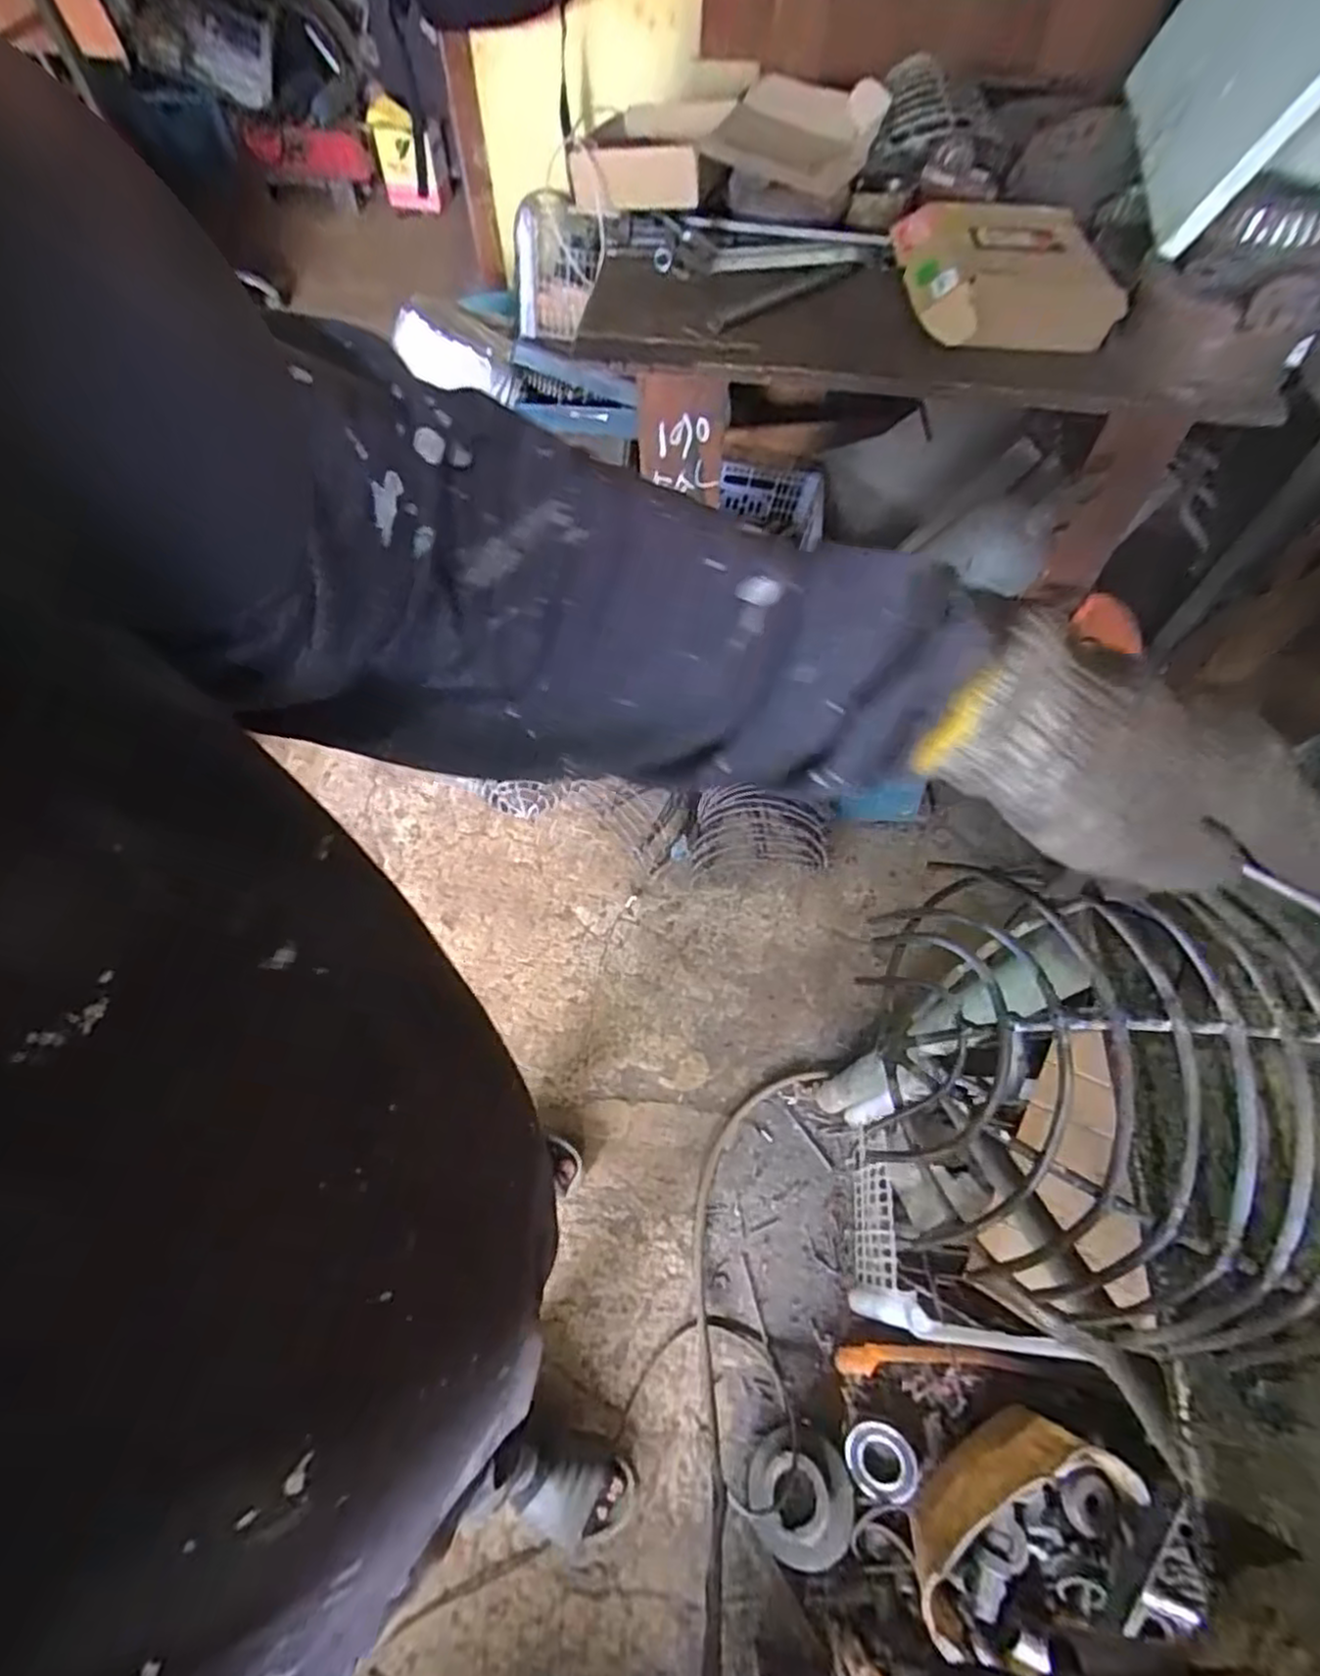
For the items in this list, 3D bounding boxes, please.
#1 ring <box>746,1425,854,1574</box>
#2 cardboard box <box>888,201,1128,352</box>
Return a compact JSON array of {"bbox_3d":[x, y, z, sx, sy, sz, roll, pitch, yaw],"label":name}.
[{"bbox_3d":[0.180,0.850,0.931,0.131,0.011,0.139,-14,29,8],"label":"ring"},{"bbox_3d":[0.479,-0.799,1.010,0.292,0.068,0.299,10,61,5],"label":"cardboard box"}]

